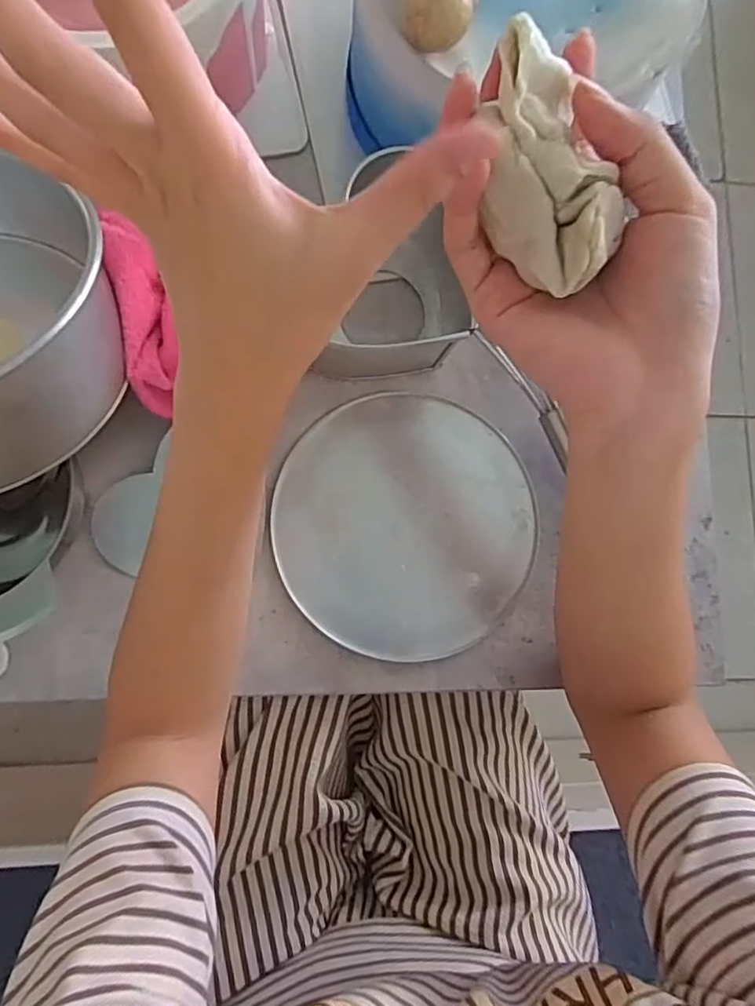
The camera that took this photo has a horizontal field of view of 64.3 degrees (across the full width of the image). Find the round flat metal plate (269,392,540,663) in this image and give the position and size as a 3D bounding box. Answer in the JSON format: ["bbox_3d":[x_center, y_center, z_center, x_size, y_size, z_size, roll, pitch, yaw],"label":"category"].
[{"bbox_3d":[0.018,0.013,0.394,0.169,0.013,0.164,1,82,-5],"label":"round flat metal plate"}]

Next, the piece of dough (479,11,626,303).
[{"bbox_3d":[0.055,-0.109,0.194,0.035,0.026,0.074,-23,109,-7],"label":"piece of dough"}]

